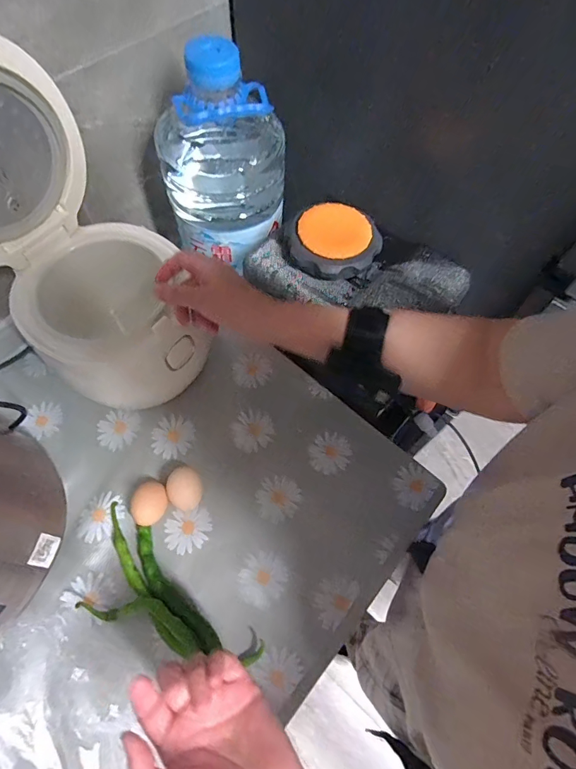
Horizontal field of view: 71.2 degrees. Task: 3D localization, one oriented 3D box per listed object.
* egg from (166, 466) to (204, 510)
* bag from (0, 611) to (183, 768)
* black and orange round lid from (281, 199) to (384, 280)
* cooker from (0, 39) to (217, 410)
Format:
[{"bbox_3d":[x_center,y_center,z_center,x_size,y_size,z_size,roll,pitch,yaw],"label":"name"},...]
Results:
[{"bbox_3d":[-0.131,0.135,0.516,0.041,0.040,0.051,-12,65,-8],"label":"egg"},{"bbox_3d":[-0.207,0.373,0.376,0.185,0.073,0.291,-11,65,-8],"label":"bag"},{"bbox_3d":[0.056,-0.185,0.519,0.127,0.041,0.106,26,65,10],"label":"black and orange round lid"},{"bbox_3d":[-0.219,-0.127,0.426,0.219,0.323,0.192,41,69,16],"label":"cooker"}]

